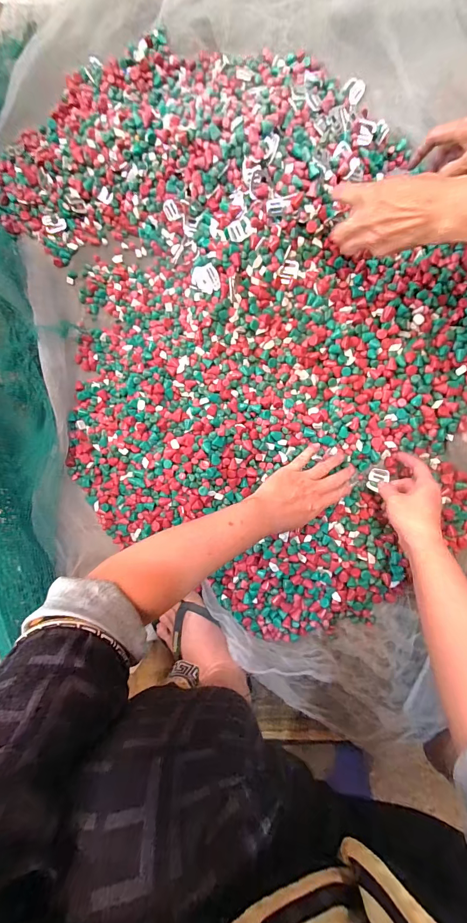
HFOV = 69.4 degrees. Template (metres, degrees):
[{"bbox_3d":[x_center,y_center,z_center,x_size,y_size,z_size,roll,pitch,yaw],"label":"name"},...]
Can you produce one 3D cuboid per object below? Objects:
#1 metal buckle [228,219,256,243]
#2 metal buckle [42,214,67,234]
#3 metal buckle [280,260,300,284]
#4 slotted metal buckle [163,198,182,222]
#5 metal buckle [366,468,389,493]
[{"bbox_3d":[0.011,-0.323,0.469,0.036,0.004,0.027,-22,102,17],"label":"metal buckle"},{"bbox_3d":[-0.292,-0.388,0.551,0.036,0.004,0.026,-9,106,-2],"label":"metal buckle"},{"bbox_3d":[0.080,-0.271,0.483,0.026,0.009,0.032,5,92,8],"label":"metal buckle"},{"bbox_3d":[-0.094,-0.379,0.510,0.020,0.004,0.029,-25,106,9],"label":"slotted metal buckle"},{"bbox_3d":[0.204,0.026,0.480,0.027,0.006,0.033,23,93,34],"label":"metal buckle"}]

